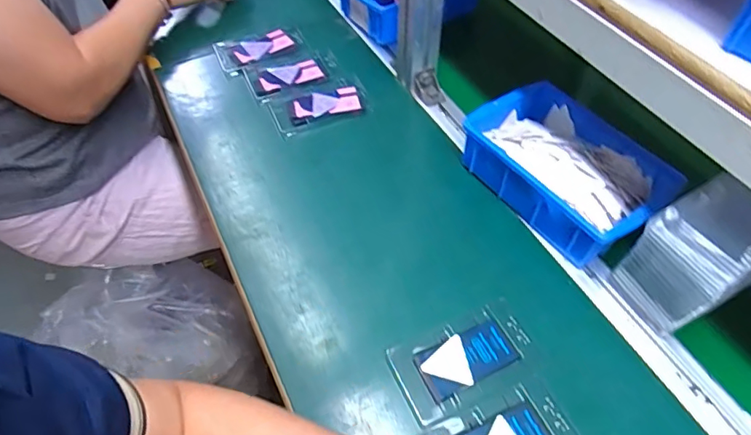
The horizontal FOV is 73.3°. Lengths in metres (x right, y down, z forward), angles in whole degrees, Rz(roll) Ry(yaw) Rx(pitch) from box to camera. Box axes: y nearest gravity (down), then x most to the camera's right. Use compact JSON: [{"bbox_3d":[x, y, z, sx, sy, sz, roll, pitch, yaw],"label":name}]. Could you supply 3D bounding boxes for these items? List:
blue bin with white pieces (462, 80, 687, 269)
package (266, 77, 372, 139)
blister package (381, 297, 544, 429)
[{"bbox_3d":[0.207,-0.053,0.558,0.140,0.065,0.205,-32,59,-21],"label":"blue bin with white pieces"},{"bbox_3d":[-0.074,-0.147,0.662,0.123,0.014,0.066,-19,55,-13],"label":"package"},{"bbox_3d":[0.081,0.127,0.452,0.126,0.010,0.074,-21,56,-15],"label":"blister package"}]

